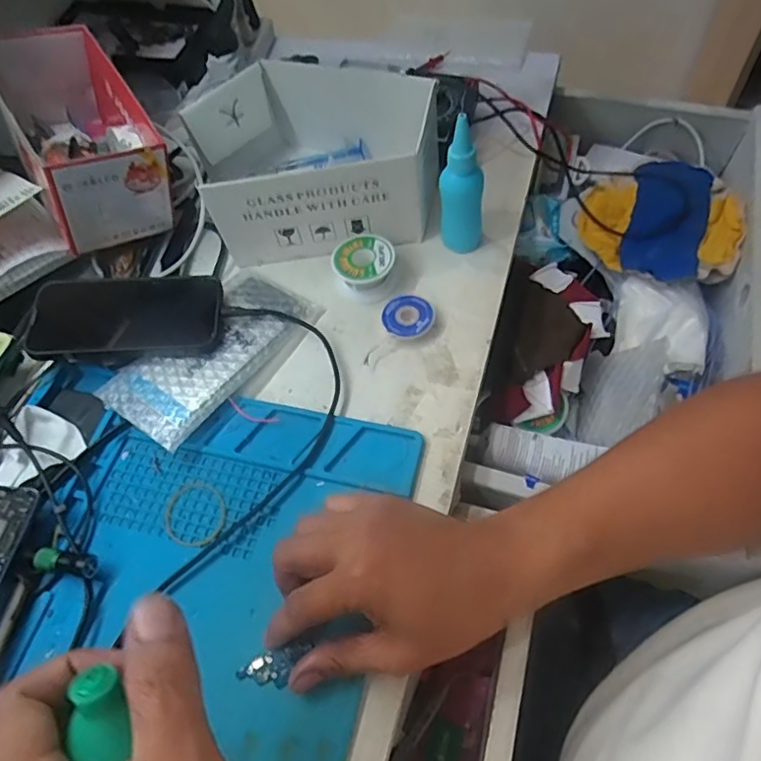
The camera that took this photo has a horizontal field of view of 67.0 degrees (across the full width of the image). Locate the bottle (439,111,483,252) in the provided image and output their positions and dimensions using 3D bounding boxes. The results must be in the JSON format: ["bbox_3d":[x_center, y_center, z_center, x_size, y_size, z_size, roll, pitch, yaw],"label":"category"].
[{"bbox_3d":[0.067,-0.151,0.462,0.027,0.112,0.032,-32,61,-13],"label":"bottle"}]

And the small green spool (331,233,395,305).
[{"bbox_3d":[-0.013,-0.098,0.492,0.050,0.025,0.058,-11,58,0],"label":"small green spool"}]

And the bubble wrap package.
[{"bbox_3d":[-0.138,-0.027,0.471,0.089,0.020,0.171,29,66,22],"label":"bubble wrap package"}]

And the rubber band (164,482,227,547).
[{"bbox_3d":[-0.131,0.095,0.408,0.047,0.004,0.044,-3,59,5],"label":"rubber band"}]

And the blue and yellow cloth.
[{"bbox_3d":[0.283,-0.166,0.583,0.147,0.035,0.147,17,62,16],"label":"blue and yellow cloth"}]

